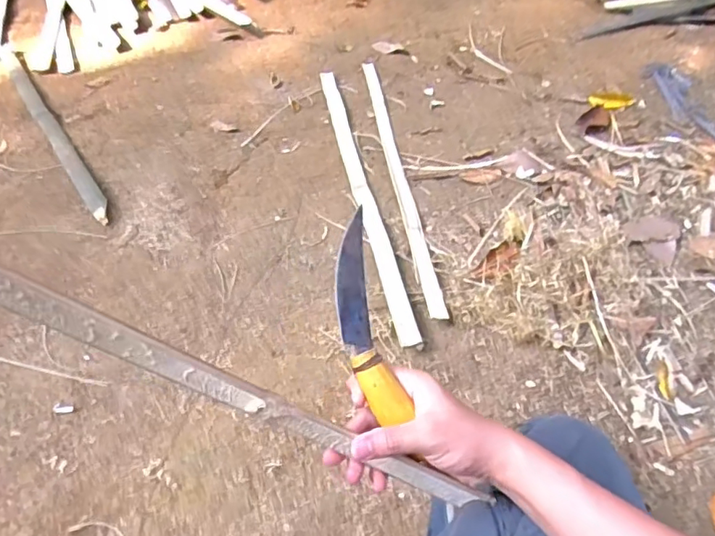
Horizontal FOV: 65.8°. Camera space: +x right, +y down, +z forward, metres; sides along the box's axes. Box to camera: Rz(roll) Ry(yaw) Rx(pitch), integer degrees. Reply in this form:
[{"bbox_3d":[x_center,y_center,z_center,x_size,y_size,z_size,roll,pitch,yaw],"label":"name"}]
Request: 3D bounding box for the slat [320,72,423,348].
[{"bbox_3d":[0.002,-0.194,1.188,0.042,0.015,0.889,-13,47,-3],"label":"slat"}]

